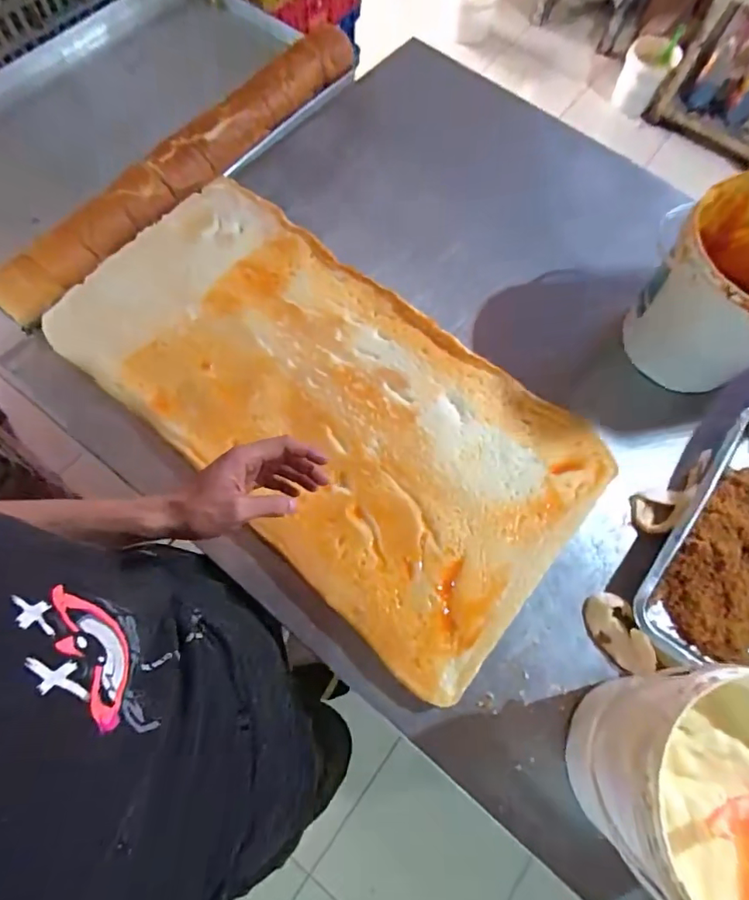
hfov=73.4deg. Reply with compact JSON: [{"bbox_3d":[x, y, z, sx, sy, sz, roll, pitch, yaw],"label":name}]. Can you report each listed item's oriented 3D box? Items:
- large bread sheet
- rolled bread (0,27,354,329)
[{"bbox_3d":[-0.066,-0.071,0.632,0.664,0.028,0.354,39,73,12],"label":"large bread sheet"},{"bbox_3d":[-0.270,-0.434,0.750,0.088,0.060,0.687,35,72,10],"label":"rolled bread"}]

